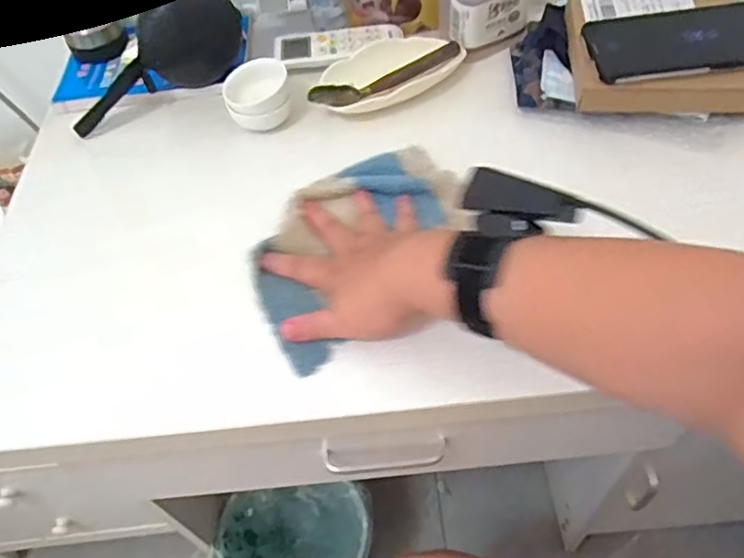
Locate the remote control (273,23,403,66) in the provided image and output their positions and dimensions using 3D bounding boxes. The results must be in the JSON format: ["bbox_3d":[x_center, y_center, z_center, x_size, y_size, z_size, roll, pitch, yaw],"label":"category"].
[{"bbox_3d":[-0.034,-0.241,0.610,0.128,0.015,0.057,-11,53,-1],"label":"remote control"}]

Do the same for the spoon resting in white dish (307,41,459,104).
[{"bbox_3d":[0.015,-0.194,0.573,0.156,0.014,0.021,-27,55,-13],"label":"spoon resting in white dish"}]

